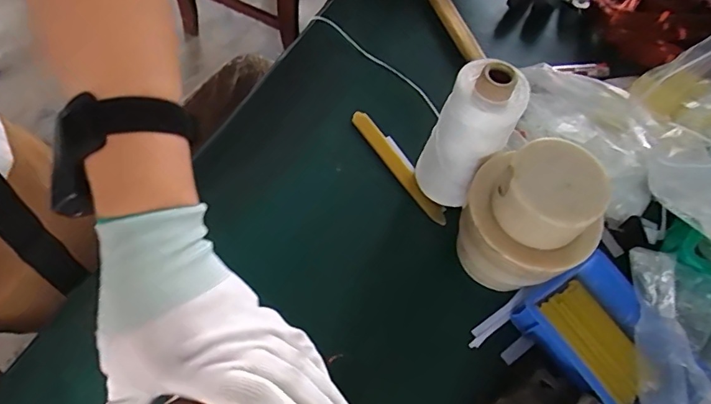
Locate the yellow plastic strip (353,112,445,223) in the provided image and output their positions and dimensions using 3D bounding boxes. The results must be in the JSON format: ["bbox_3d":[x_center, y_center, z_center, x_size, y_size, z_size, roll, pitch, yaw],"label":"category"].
[{"bbox_3d":[0.046,-0.040,0.542,0.020,0.007,0.163,-29,69,-16],"label":"yellow plastic strip"}]

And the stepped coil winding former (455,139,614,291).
[{"bbox_3d":[0.147,0.020,0.428,0.101,0.144,0.096,18,64,5],"label":"stepped coil winding former"}]

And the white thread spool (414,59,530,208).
[{"bbox_3d":[0.103,-0.057,0.460,0.074,0.170,0.057,22,65,7],"label":"white thread spool"}]

